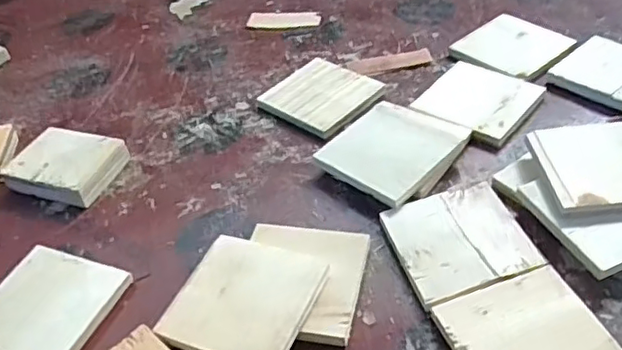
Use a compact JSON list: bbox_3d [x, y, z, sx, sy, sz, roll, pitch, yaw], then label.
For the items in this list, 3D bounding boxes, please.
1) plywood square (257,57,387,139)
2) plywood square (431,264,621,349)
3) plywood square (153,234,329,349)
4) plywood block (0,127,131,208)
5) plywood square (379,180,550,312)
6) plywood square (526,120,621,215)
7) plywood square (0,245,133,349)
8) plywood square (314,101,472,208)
[{"bbox_3d":[0.009,-0.077,0.602,0.097,0.012,0.090,27,53,31],"label":"plywood square"},{"bbox_3d":[0.136,0.101,0.383,0.089,0.004,0.090,-18,44,-11],"label":"plywood square"},{"bbox_3d":[-0.045,0.083,0.418,0.089,0.004,0.089,13,49,22],"label":"plywood square"},{"bbox_3d":[-0.218,-0.009,0.558,0.087,0.024,0.070,14,47,21],"label":"plywood block"},{"bbox_3d":[0.107,0.049,0.452,0.092,0.013,0.087,-16,44,-9],"label":"plywood square"},{"bbox_3d":[0.218,-0.009,0.466,0.091,0.009,0.091,-6,41,5],"label":"plywood square"},{"bbox_3d":[-0.192,0.097,0.450,0.093,0.013,0.088,12,47,20],"label":"plywood square"},{"bbox_3d":[0.069,-0.025,0.523,0.089,0.015,0.109,26,53,31],"label":"plywood square"}]

